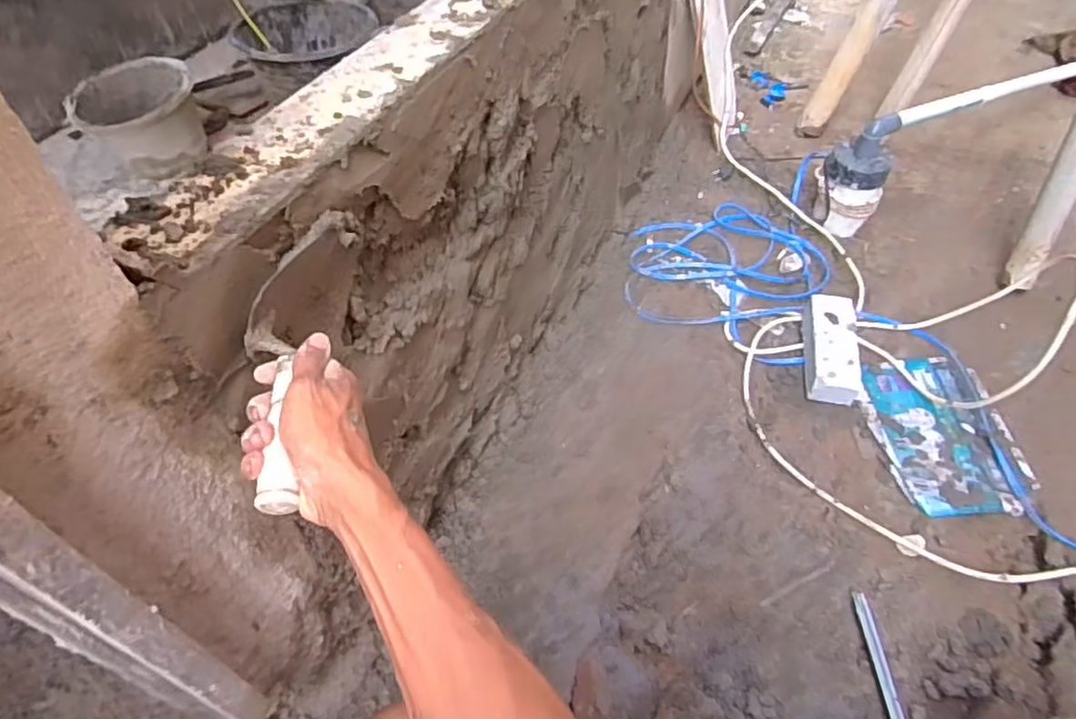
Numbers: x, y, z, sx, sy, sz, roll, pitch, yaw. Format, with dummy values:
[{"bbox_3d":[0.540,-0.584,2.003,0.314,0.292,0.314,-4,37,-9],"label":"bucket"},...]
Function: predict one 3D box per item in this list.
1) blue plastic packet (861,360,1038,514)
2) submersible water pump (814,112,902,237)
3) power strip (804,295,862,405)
[{"bbox_3d":[0.659,0.115,1.081,0.195,0.019,0.296,-8,48,2],"label":"blue plastic packet"},{"bbox_3d":[0.654,-0.381,1.373,0.131,0.216,0.119,10,51,12],"label":"submersible water pump"},{"bbox_3d":[0.520,-0.017,1.170,0.086,0.063,0.211,6,50,8],"label":"power strip"}]

